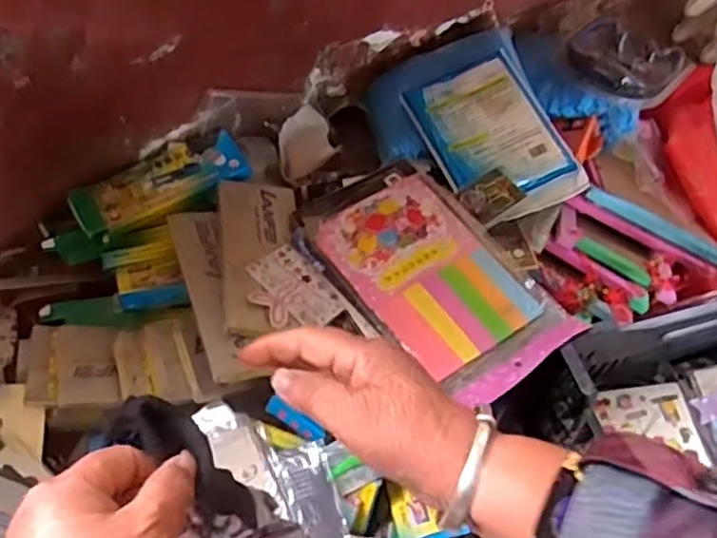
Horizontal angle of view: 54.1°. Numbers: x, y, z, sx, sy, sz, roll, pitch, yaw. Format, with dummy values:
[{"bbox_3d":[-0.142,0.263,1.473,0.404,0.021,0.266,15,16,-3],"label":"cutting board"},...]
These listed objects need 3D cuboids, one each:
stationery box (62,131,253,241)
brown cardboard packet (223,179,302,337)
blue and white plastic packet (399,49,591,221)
[{"bbox_3d":[-0.233,-0.103,0.830,0.201,0.016,0.075,-26,64,-19],"label":"stationery box"},{"bbox_3d":[-0.107,-0.018,0.760,0.082,0.012,0.214,7,47,-17],"label":"brown cardboard packet"},{"bbox_3d":[0.165,-0.162,0.860,0.152,0.037,0.219,-19,62,-15],"label":"blue and white plastic packet"}]

